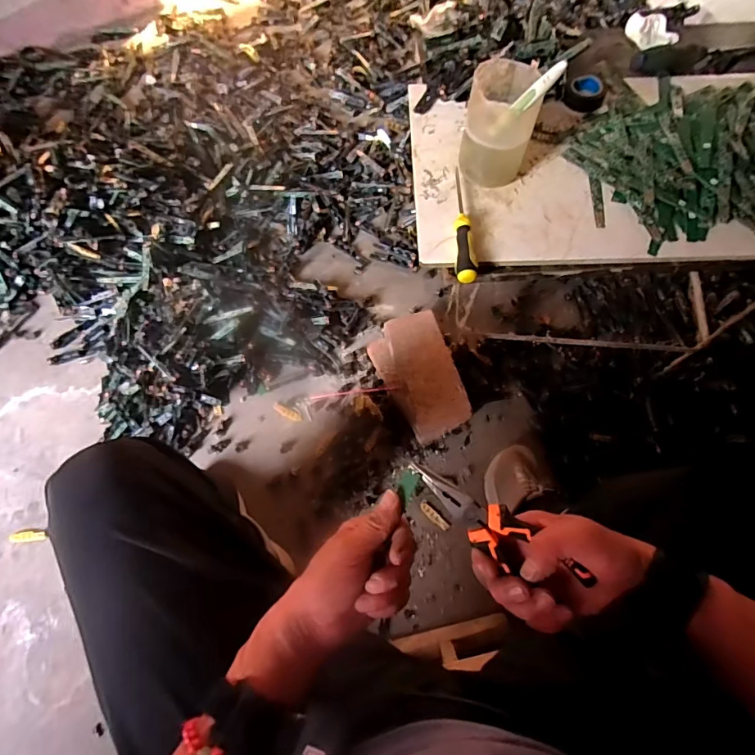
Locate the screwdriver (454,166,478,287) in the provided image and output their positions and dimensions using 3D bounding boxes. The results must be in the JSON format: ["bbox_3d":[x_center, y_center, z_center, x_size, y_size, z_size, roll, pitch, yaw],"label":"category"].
[{"bbox_3d":[0.098,-0.181,0.534,0.021,0.017,0.163,-1,66,0],"label":"screwdriver"}]

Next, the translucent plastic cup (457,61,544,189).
[{"bbox_3d":[0.138,-0.286,0.534,0.078,0.107,0.083,0,66,0],"label":"translucent plastic cup"}]

